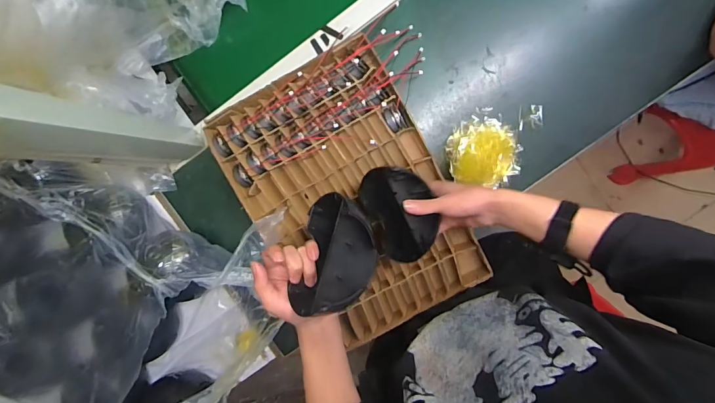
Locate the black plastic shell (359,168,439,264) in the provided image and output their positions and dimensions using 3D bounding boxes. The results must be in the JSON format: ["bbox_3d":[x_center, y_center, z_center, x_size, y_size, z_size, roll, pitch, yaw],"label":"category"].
[{"bbox_3d":[0.056,0.015,0.511,0.090,0.037,0.127,-21,93,4],"label":"black plastic shell"}]

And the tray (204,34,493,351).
[{"bbox_3d":[-0.008,-0.006,0.651,0.334,0.048,0.452,-28,93,4],"label":"tray"}]

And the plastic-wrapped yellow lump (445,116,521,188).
[{"bbox_3d":[0.208,-0.078,0.621,0.119,0.091,0.109,6,95,2],"label":"plastic-wrapped yellow lump"}]

